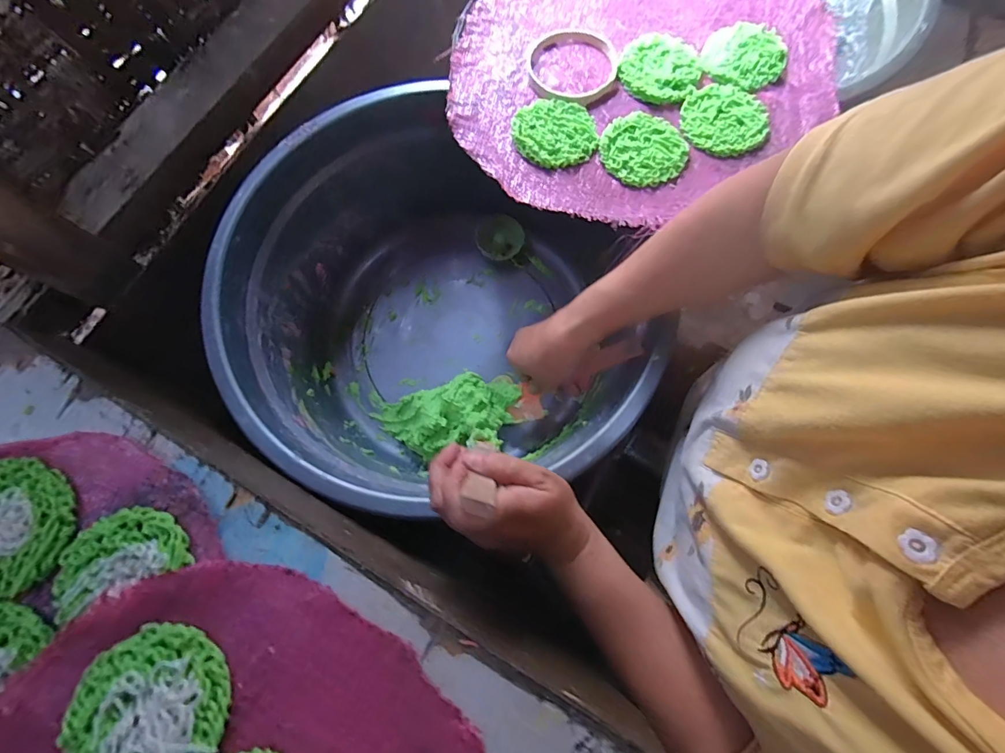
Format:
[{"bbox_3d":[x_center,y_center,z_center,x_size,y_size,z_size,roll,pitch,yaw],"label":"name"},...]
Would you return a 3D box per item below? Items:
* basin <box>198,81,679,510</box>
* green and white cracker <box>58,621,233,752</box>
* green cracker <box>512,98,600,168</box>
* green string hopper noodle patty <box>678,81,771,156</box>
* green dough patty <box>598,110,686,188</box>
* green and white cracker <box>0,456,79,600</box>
[{"bbox_3d":[-0.065,-0.060,0.460,0.382,0.205,0.364,-7,75,-1],"label":"basin"},{"bbox_3d":[-0.189,0.178,0.232,0.077,0.010,0.078,5,75,3],"label":"green and white cracker"},{"bbox_3d":[0.048,-0.227,0.401,0.077,0.007,0.075,0,75,1],"label":"green cracker"},{"bbox_3d":[0.208,-0.243,0.407,0.076,0.010,0.079,0,75,1],"label":"green string hopper noodle patty"},{"bbox_3d":[0.128,-0.211,0.400,0.075,0.011,0.078,-4,75,0],"label":"green dough patty"},{"bbox_3d":[-0.304,0.091,0.264,0.079,0.008,0.078,5,75,3],"label":"green and white cracker"}]

